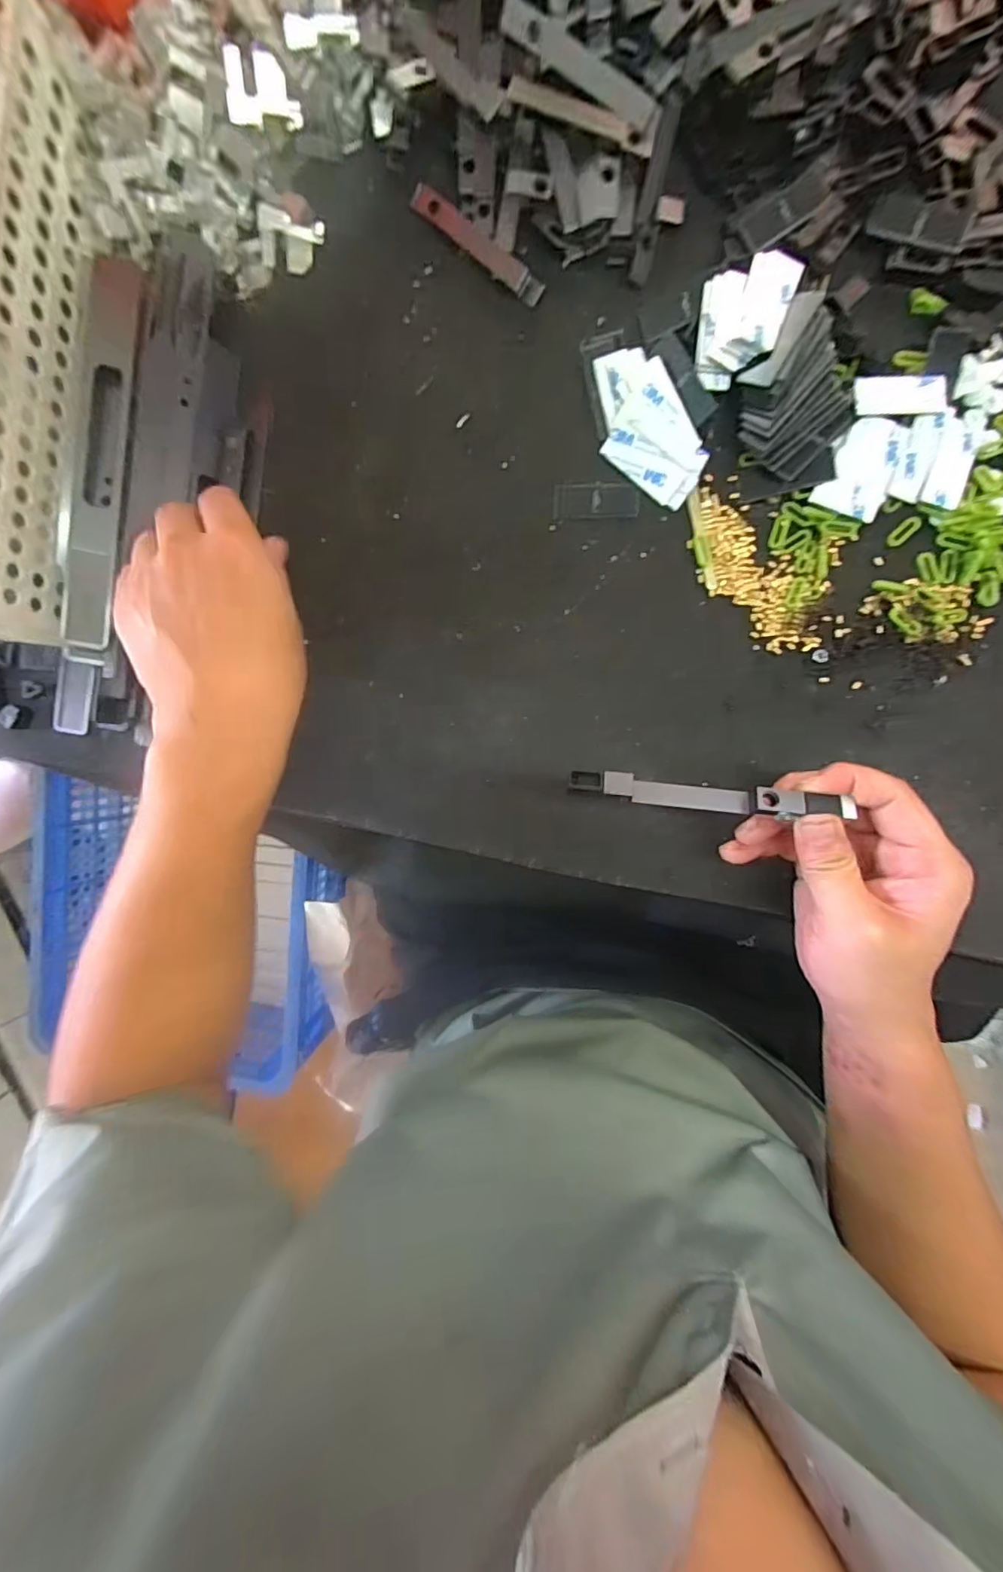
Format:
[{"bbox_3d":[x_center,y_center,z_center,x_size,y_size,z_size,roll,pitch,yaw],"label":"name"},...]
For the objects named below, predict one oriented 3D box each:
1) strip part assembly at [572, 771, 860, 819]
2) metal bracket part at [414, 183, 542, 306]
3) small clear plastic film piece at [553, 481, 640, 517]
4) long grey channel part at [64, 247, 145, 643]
[{"bbox_3d":[0.103,0.005,0.275,0.135,0.017,0.014,6,95,1],"label":"strip part assembly"},{"bbox_3d":[-0.015,-0.323,0.322,0.097,0.006,0.014,41,98,3],"label":"metal bracket part"},{"bbox_3d":[0.057,-0.172,0.325,0.051,0.004,0.020,4,95,7],"label":"small clear plastic film piece"},{"bbox_3d":[-0.228,-0.183,0.306,0.029,0.015,0.201,11,96,6],"label":"long grey channel part"}]

